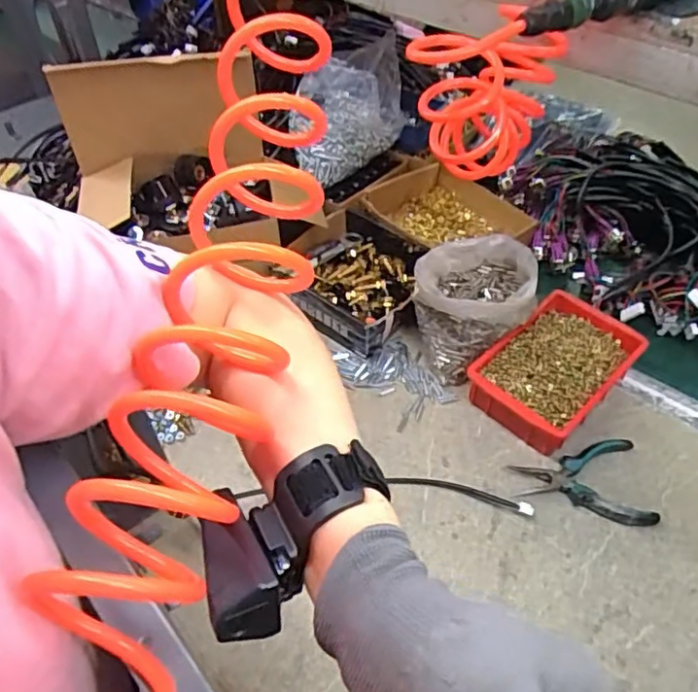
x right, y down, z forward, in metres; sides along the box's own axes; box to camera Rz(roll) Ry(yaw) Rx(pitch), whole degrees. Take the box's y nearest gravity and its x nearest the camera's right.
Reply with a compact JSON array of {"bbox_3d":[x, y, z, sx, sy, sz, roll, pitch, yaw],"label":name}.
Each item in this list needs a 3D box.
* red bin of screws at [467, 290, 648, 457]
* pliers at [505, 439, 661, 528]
[{"bbox_3d":[0.254,0.026,0.752,0.209,0.063,0.134,-37,58,-27],"label":"red bin of screws"},{"bbox_3d":[0.255,0.152,0.672,0.142,0.012,0.100,-4,49,-2],"label":"pliers"}]

